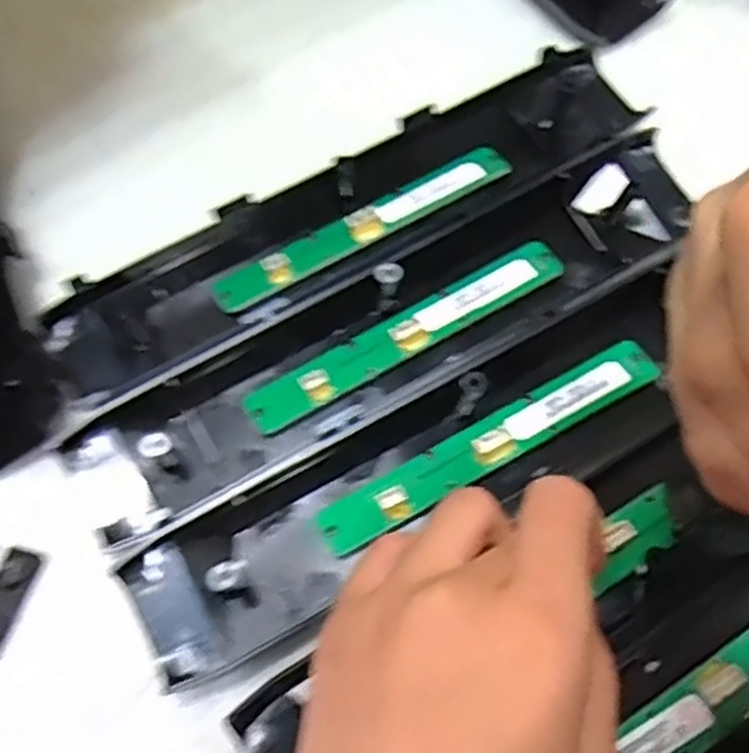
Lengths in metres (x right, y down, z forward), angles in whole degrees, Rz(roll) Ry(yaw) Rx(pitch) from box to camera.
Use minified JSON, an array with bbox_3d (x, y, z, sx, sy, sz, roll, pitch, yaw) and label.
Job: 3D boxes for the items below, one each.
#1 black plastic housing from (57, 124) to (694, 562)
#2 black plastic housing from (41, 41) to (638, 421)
[{"bbox_3d":[0.012,-0.022,0.309,0.270,0.018,0.057,-30,63,-11],"label":"black plastic housing"},{"bbox_3d":[-0.005,-0.068,0.335,0.272,0.018,0.062,-30,64,-11],"label":"black plastic housing"}]

